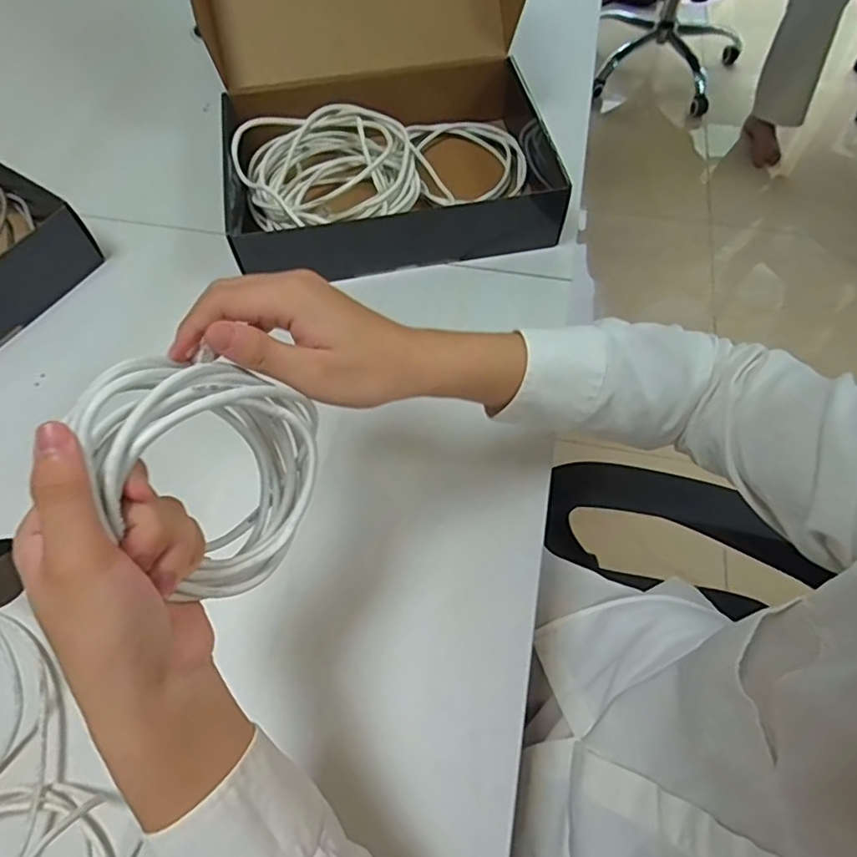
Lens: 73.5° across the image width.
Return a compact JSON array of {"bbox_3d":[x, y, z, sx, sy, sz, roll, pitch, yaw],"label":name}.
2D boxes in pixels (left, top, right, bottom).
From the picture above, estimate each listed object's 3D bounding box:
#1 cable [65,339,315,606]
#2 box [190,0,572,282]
[{"bbox_3d":[-0.113,0.017,0.293,0.045,0.132,0.105,3,51,31],"label":"cable"},{"bbox_3d":[-0.059,-0.417,0.590,0.346,0.282,0.390,-11,62,-5],"label":"box"}]

